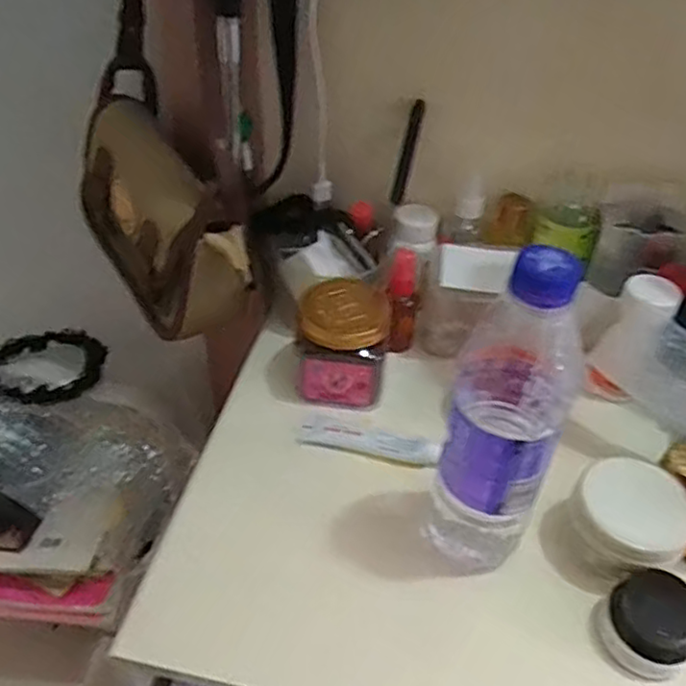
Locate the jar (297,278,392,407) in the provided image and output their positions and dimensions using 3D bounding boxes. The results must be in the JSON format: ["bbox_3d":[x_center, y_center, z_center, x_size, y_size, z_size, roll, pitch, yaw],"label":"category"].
[{"bbox_3d":[0.002,0.000,0.526,0.067,0.078,0.069,2,42,-2],"label":"jar"}]

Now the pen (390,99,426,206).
[{"bbox_3d":[0.053,-0.156,0.547,0.007,0.084,0.010,24,21,27],"label":"pen"}]

